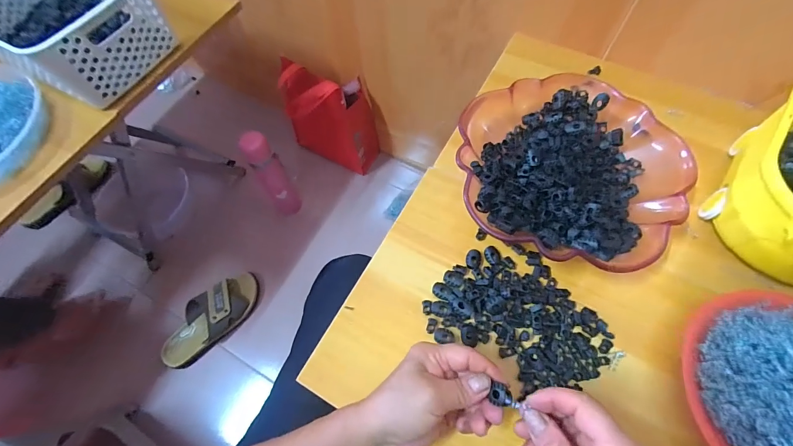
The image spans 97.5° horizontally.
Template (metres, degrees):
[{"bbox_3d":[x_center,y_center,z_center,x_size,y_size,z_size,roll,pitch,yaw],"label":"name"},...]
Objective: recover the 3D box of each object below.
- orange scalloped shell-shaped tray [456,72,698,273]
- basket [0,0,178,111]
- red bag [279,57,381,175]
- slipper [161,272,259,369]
[{"bbox_3d":[0.203,-0.068,0.414,0.260,0.054,0.258,21,67,12],"label":"orange scalloped shell-shaped tray"},{"bbox_3d":[-0.492,-0.305,0.505,0.275,0.119,0.197,25,68,14],"label":"basket"},{"bbox_3d":[-0.163,-0.248,0.912,0.215,0.306,0.096,-8,64,-1],"label":"red bag"},{"bbox_3d":[-0.454,0.229,0.848,0.103,0.068,0.262,40,72,19],"label":"slipper"}]

